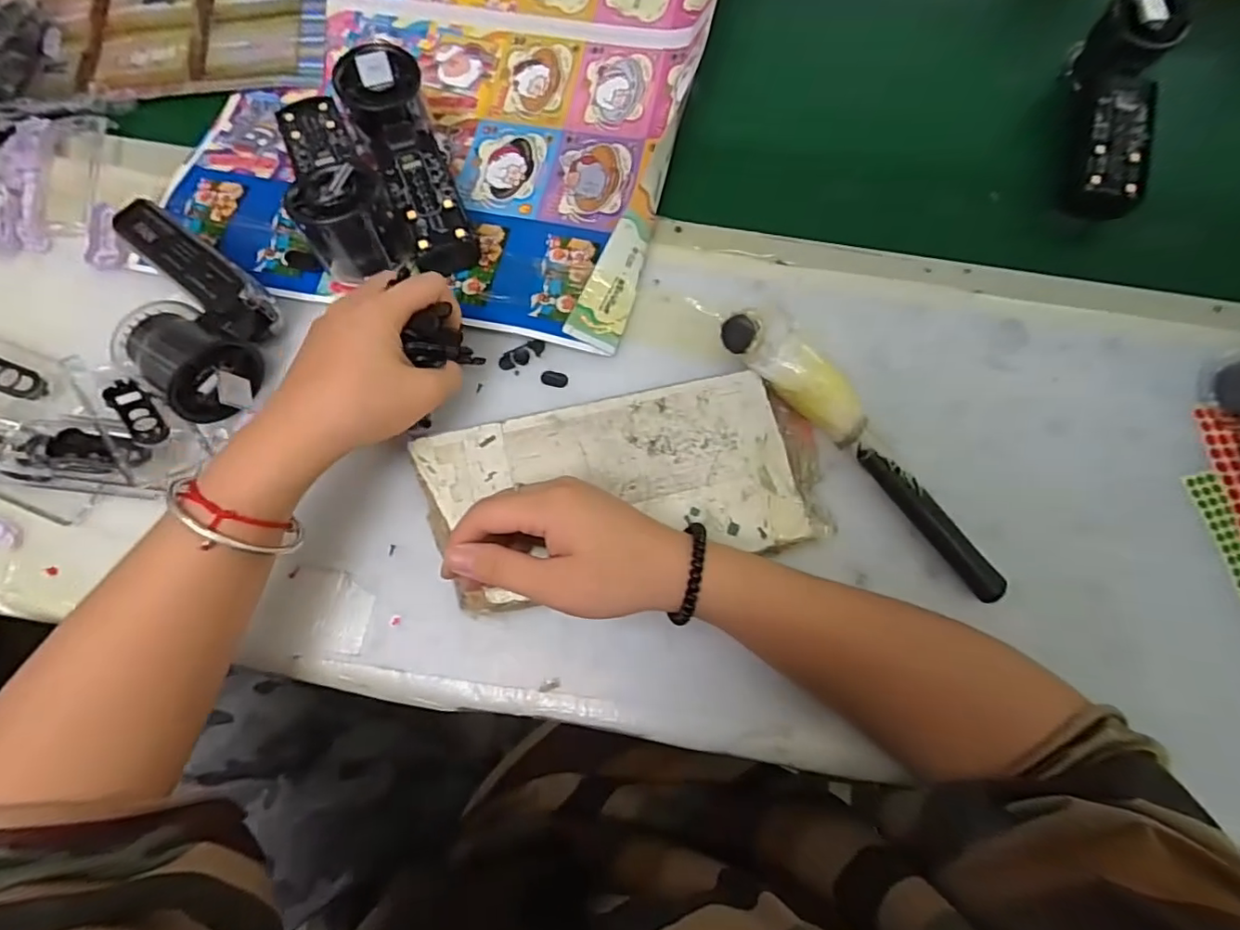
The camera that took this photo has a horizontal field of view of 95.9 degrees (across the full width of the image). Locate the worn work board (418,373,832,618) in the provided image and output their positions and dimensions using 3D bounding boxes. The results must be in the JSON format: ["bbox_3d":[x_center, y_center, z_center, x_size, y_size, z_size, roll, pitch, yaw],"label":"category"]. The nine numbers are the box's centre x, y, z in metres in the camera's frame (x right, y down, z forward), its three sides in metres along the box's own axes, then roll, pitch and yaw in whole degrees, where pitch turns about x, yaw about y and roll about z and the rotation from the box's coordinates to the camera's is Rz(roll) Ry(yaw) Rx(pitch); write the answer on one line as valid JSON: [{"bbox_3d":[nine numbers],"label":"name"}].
[{"bbox_3d":[-0.002,0.014,0.338,0.214,0.021,0.109,-12,75,-3],"label":"worn work board"}]

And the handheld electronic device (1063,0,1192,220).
[{"bbox_3d":[0.358,-0.257,0.390,0.052,0.044,0.160,14,75,4],"label":"handheld electronic device"}]

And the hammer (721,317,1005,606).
[{"bbox_3d":[0.146,-0.010,0.328,0.213,0.050,0.031,44,79,10],"label":"hammer"}]

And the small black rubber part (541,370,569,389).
[{"bbox_3d":[-0.044,-0.058,0.368,0.018,0.004,0.010,15,75,4],"label":"small black rubber part"}]

